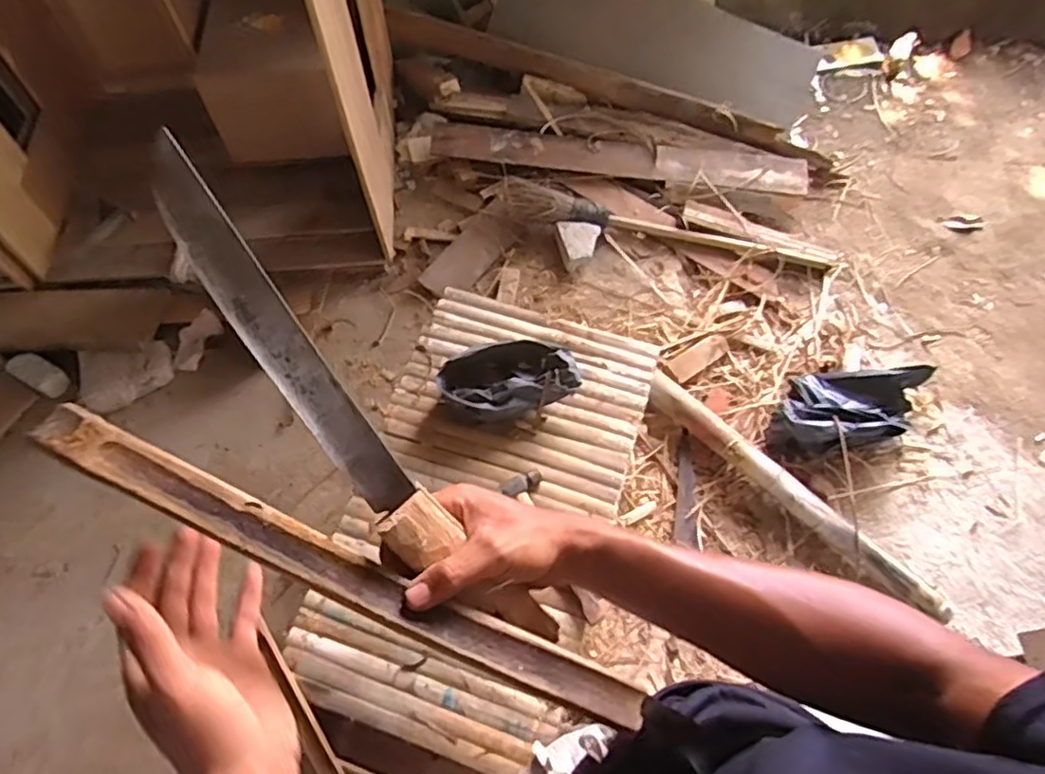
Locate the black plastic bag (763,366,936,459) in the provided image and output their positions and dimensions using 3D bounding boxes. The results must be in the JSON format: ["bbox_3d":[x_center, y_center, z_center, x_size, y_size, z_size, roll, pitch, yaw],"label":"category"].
[{"bbox_3d":[0.771,0.043,1.597,0.419,0.123,0.219,-16,65,-8],"label":"black plastic bag"}]

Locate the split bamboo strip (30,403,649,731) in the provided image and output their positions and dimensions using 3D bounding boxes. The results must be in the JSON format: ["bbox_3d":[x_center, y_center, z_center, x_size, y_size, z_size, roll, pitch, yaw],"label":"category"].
[{"bbox_3d":[-0.106,0.116,0.410,0.394,0.013,0.035,27,69,-3],"label":"split bamboo strip"}]

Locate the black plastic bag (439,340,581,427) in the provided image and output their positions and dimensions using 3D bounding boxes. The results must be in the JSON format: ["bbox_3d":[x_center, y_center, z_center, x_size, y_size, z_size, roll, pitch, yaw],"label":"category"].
[{"bbox_3d":[-0.024,-0.015,1.107,0.225,0.068,0.128,-8,63,-3],"label":"black plastic bag"}]

